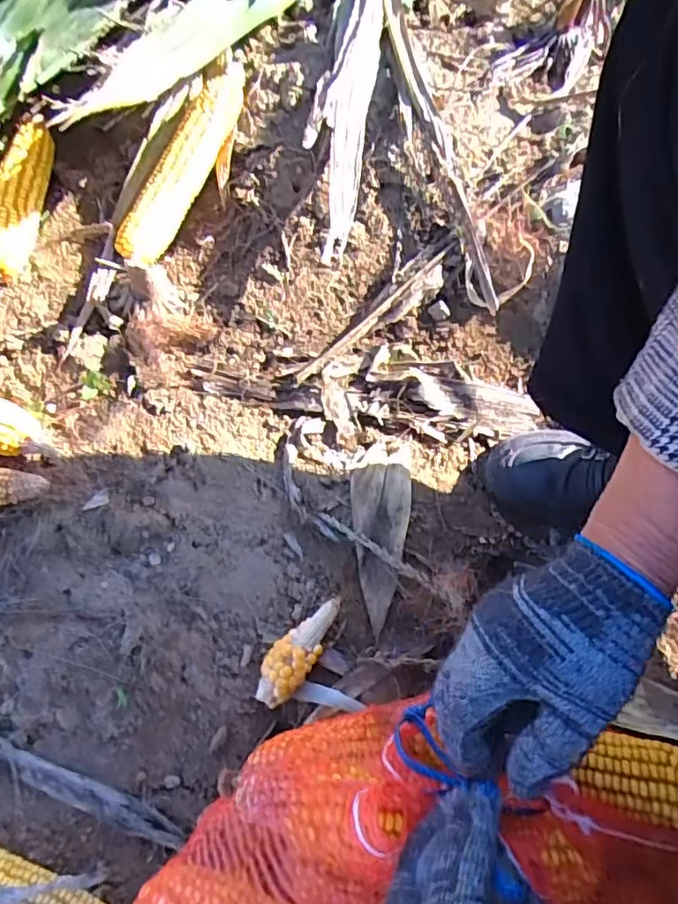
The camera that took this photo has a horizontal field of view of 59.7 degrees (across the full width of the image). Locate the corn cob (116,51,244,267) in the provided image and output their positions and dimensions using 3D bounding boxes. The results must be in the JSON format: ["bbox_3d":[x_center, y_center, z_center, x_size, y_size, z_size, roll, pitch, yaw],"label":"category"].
[{"bbox_3d":[-0.167,-0.319,0.649,0.063,0.045,0.252,28,90,9],"label":"corn cob"}]

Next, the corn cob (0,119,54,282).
[{"bbox_3d":[-0.349,-0.279,0.653,0.045,0.059,0.208,3,67,-1],"label":"corn cob"}]

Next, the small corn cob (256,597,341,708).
[{"bbox_3d":[-0.034,0.169,0.509,0.036,0.033,0.099,32,72,10],"label":"small corn cob"}]

